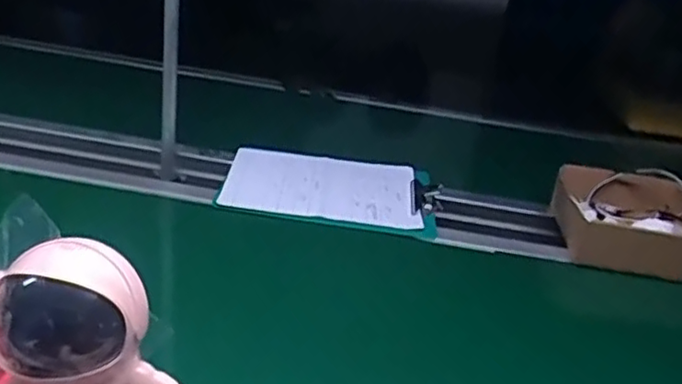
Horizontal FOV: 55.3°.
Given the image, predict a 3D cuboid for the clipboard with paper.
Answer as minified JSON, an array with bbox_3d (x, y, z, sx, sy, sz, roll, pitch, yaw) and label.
[{"bbox_3d":[-0.014,-0.013,1.023,0.325,0.024,0.242,6,25,-4],"label":"clipboard with paper"}]

